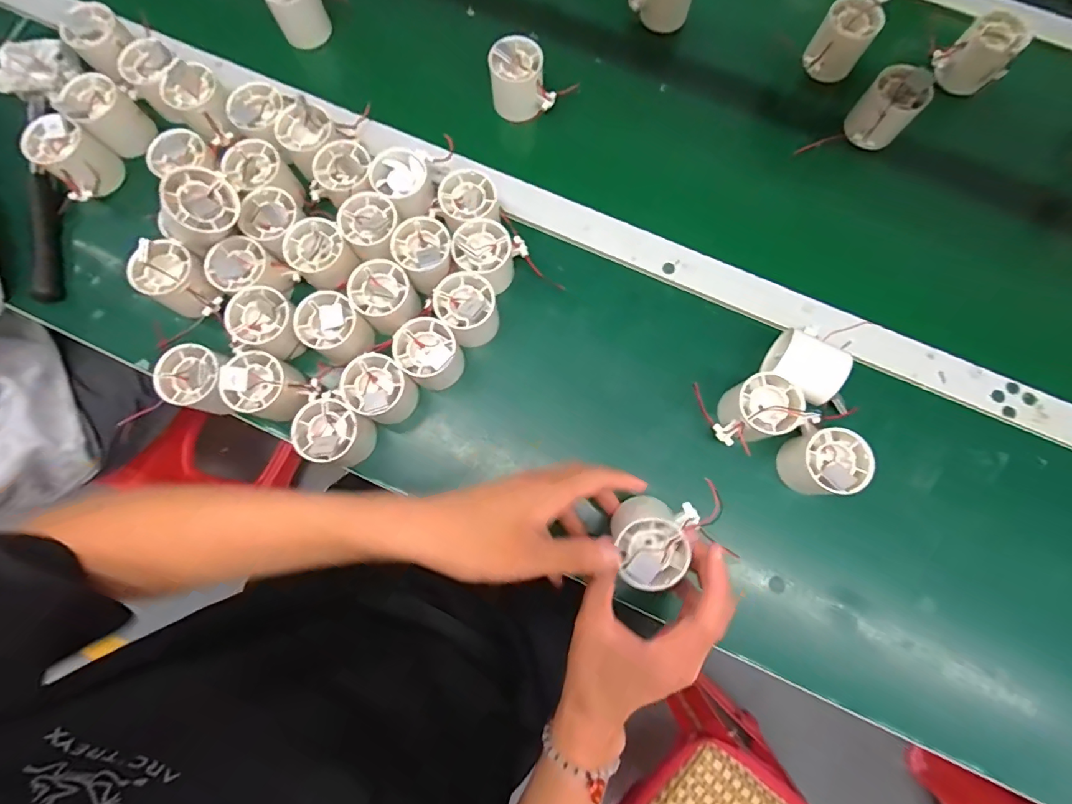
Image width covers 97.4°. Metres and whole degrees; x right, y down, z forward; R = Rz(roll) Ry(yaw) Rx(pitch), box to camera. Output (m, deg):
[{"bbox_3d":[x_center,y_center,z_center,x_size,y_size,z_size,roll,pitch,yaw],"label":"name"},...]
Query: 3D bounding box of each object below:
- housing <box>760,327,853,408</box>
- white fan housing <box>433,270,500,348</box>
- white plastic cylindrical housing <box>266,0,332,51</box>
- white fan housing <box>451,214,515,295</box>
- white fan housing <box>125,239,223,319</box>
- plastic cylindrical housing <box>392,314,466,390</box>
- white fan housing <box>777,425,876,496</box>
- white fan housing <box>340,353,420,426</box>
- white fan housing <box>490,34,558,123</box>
[{"bbox_3d":[0.241,-0.029,0.428,0.060,0.047,0.053,33,80,6],"label":"housing"},{"bbox_3d":[-0.064,-0.087,0.442,0.052,0.044,0.054,0,78,0],"label":"white fan housing"},{"bbox_3d":[-0.260,-0.434,0.515,0.057,0.053,0.051,-19,79,-4],"label":"white plastic cylindrical housing"},{"bbox_3d":[-0.050,-0.140,0.452,0.051,0.043,0.059,-15,79,-3],"label":"white fan housing"},{"bbox_3d":[-0.331,-0.113,0.434,0.057,0.044,0.053,32,80,6],"label":"white fan housing"},{"bbox_3d":[-0.098,-0.044,0.435,0.052,0.047,0.054,0,78,0],"label":"plastic cylindrical housing"},{"bbox_3d":[0.250,0.053,0.411,0.051,0.051,0.053,0,78,0],"label":"white fan housing"},{"bbox_3d":[-0.142,-0.012,0.430,0.054,0.054,0.052,0,78,0],"label":"white fan housing"},{"bbox_3d":[-0.015,-0.339,0.494,0.060,0.051,0.056,0,78,0],"label":"white fan housing"}]

